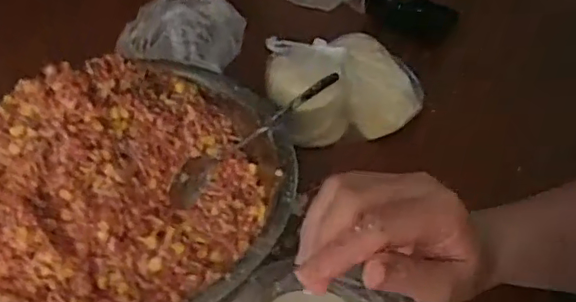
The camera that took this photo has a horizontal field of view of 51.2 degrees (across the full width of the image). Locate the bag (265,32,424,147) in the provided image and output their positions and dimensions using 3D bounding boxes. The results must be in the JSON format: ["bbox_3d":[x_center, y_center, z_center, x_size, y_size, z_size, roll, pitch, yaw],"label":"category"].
[{"bbox_3d":[0.057,-0.063,0.589,0.154,0.060,0.103,-6,45,-4],"label":"bag"}]

